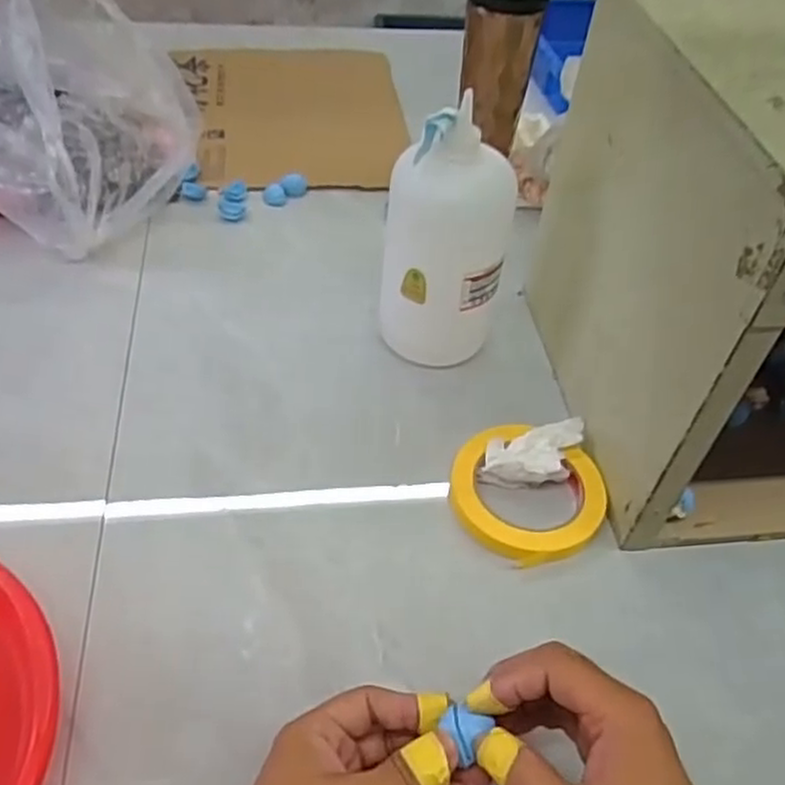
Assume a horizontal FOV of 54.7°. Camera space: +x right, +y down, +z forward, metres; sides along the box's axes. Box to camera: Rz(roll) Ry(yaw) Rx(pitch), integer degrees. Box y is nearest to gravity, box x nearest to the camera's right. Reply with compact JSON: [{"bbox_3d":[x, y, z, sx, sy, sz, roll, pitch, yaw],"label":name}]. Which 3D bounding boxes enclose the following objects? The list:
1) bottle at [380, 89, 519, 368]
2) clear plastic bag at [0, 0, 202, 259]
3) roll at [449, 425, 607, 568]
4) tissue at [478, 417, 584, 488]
[{"bbox_3d":[0.042,-0.113,0.589,0.093,0.204,0.097,11,48,4],"label":"bottle"},{"bbox_3d":[-0.335,-0.275,0.700,0.279,0.202,0.168,31,53,20],"label":"clear plastic bag"},{"bbox_3d":[0.097,0.071,0.547,0.108,0.020,0.104,3,48,-3],"label":"roll"},{"bbox_3d":[0.107,0.049,0.565,0.086,0.026,0.043,-13,51,-17],"label":"tissue"}]

